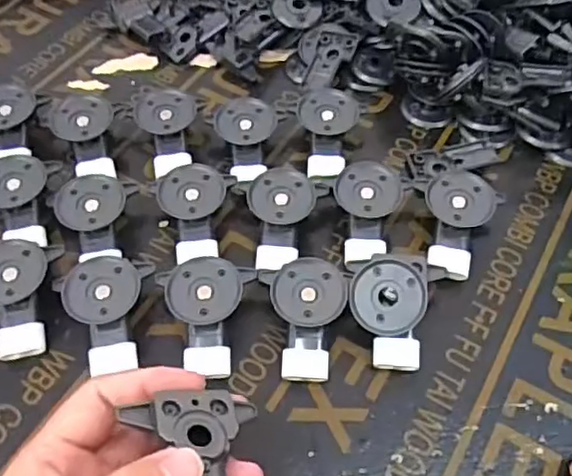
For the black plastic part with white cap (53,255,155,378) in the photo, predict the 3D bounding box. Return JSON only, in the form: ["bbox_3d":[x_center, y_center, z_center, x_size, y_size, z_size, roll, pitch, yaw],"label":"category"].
[{"bbox_3d":[-0.106,0.044,0.362,0.049,0.030,0.061,0,55,0],"label":"black plastic part with white cap"}]

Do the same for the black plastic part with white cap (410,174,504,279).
[{"bbox_3d":[0.112,-0.008,0.401,0.048,0.028,0.064,2,55,2],"label":"black plastic part with white cap"}]

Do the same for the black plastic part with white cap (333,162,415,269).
[{"bbox_3d":[0.055,-0.016,0.407,0.044,0.027,0.065,0,55,0],"label":"black plastic part with white cap"}]

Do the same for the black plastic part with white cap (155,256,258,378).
[{"bbox_3d":[-0.049,0.045,0.362,0.052,0.029,0.062,5,55,4],"label":"black plastic part with white cap"}]

